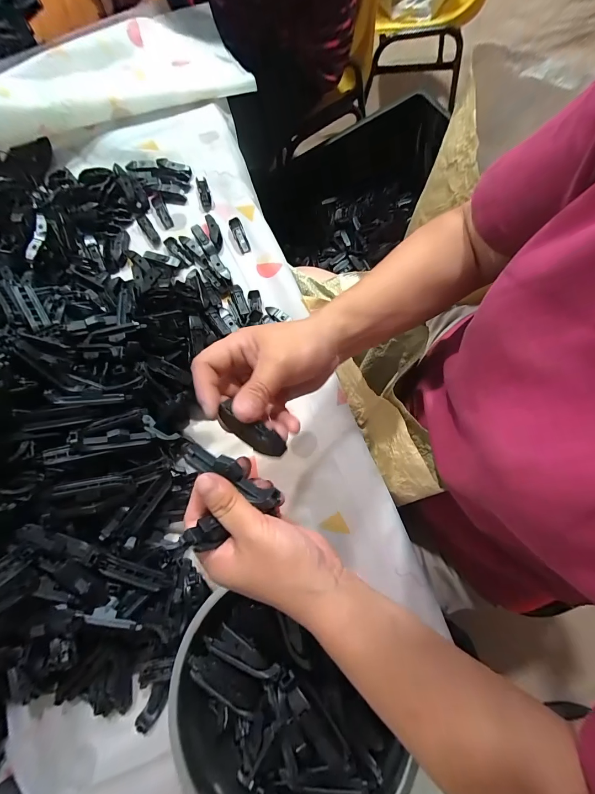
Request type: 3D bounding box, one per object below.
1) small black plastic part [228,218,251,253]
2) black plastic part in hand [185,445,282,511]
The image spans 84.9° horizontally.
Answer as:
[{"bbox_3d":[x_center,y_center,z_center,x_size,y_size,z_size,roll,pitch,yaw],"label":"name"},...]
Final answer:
[{"bbox_3d":[-0.083,-0.230,0.462,0.016,0.008,0.055,-22,75,-1],"label":"small black plastic part"},{"bbox_3d":[-0.045,0.054,0.226,0.073,0.009,0.017,31,78,3],"label":"black plastic part in hand"}]

